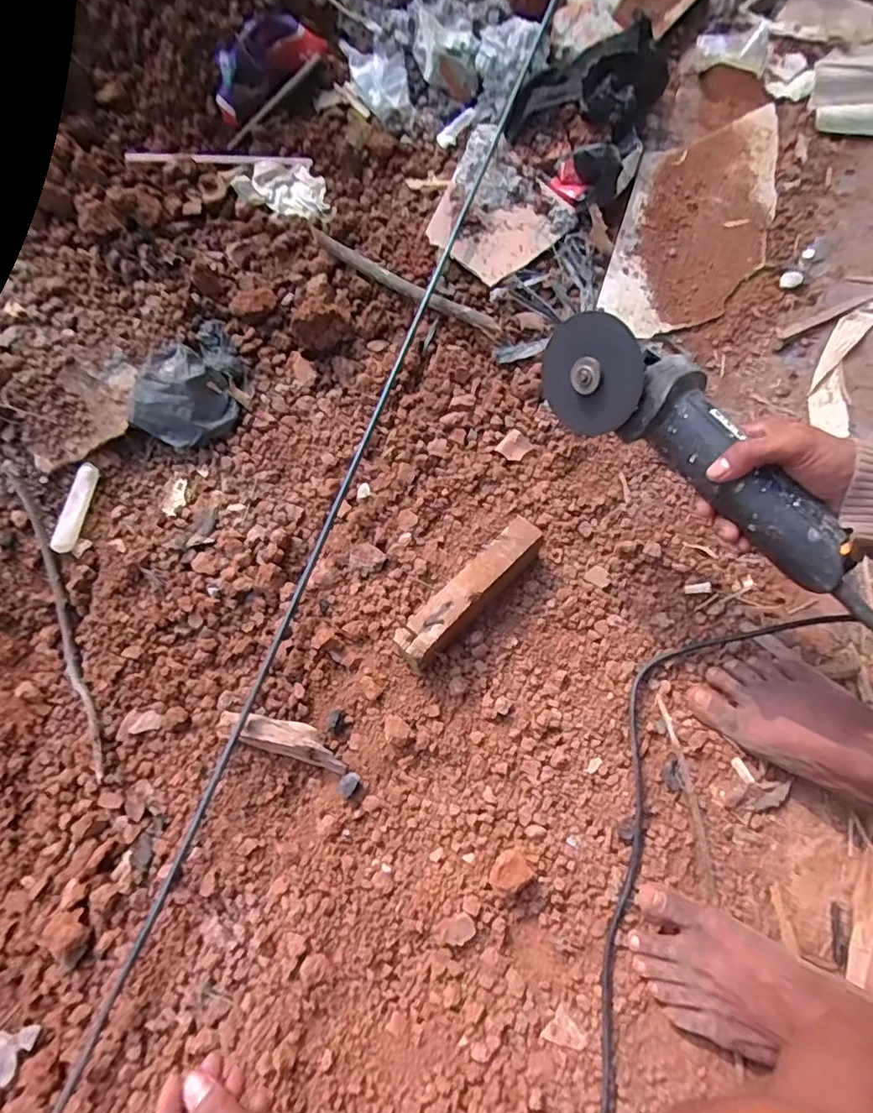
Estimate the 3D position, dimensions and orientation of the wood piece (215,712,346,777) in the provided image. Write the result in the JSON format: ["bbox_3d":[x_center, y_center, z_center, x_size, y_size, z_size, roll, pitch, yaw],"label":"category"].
[{"bbox_3d":[-0.155,0.182,0.564,0.134,0.023,0.036,16,75,7],"label":"wood piece"}]

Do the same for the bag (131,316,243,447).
[{"bbox_3d":[-0.286,-0.210,0.670,0.100,0.058,0.159,24,76,9],"label":"bag"}]

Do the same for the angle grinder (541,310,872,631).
[{"bbox_3d":[0.220,-0.076,0.438,0.076,0.069,0.329,-41,75,-9],"label":"angle grinder"}]

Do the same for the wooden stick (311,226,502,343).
[{"bbox_3d":[-0.039,-0.346,0.706,0.286,0.030,0.021,33,78,11],"label":"wooden stick"}]

